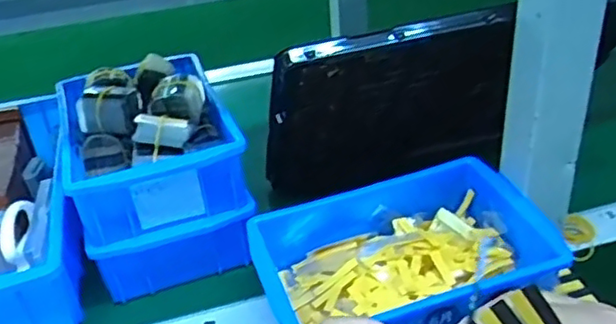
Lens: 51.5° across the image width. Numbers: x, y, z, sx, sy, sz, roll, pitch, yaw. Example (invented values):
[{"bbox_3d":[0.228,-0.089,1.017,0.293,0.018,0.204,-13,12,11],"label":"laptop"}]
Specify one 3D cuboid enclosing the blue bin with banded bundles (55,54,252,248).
[{"bbox_3d":[-0.132,-0.007,0.555,0.139,0.115,0.187,-15,35,-14],"label":"blue bin with banded bundles"}]

